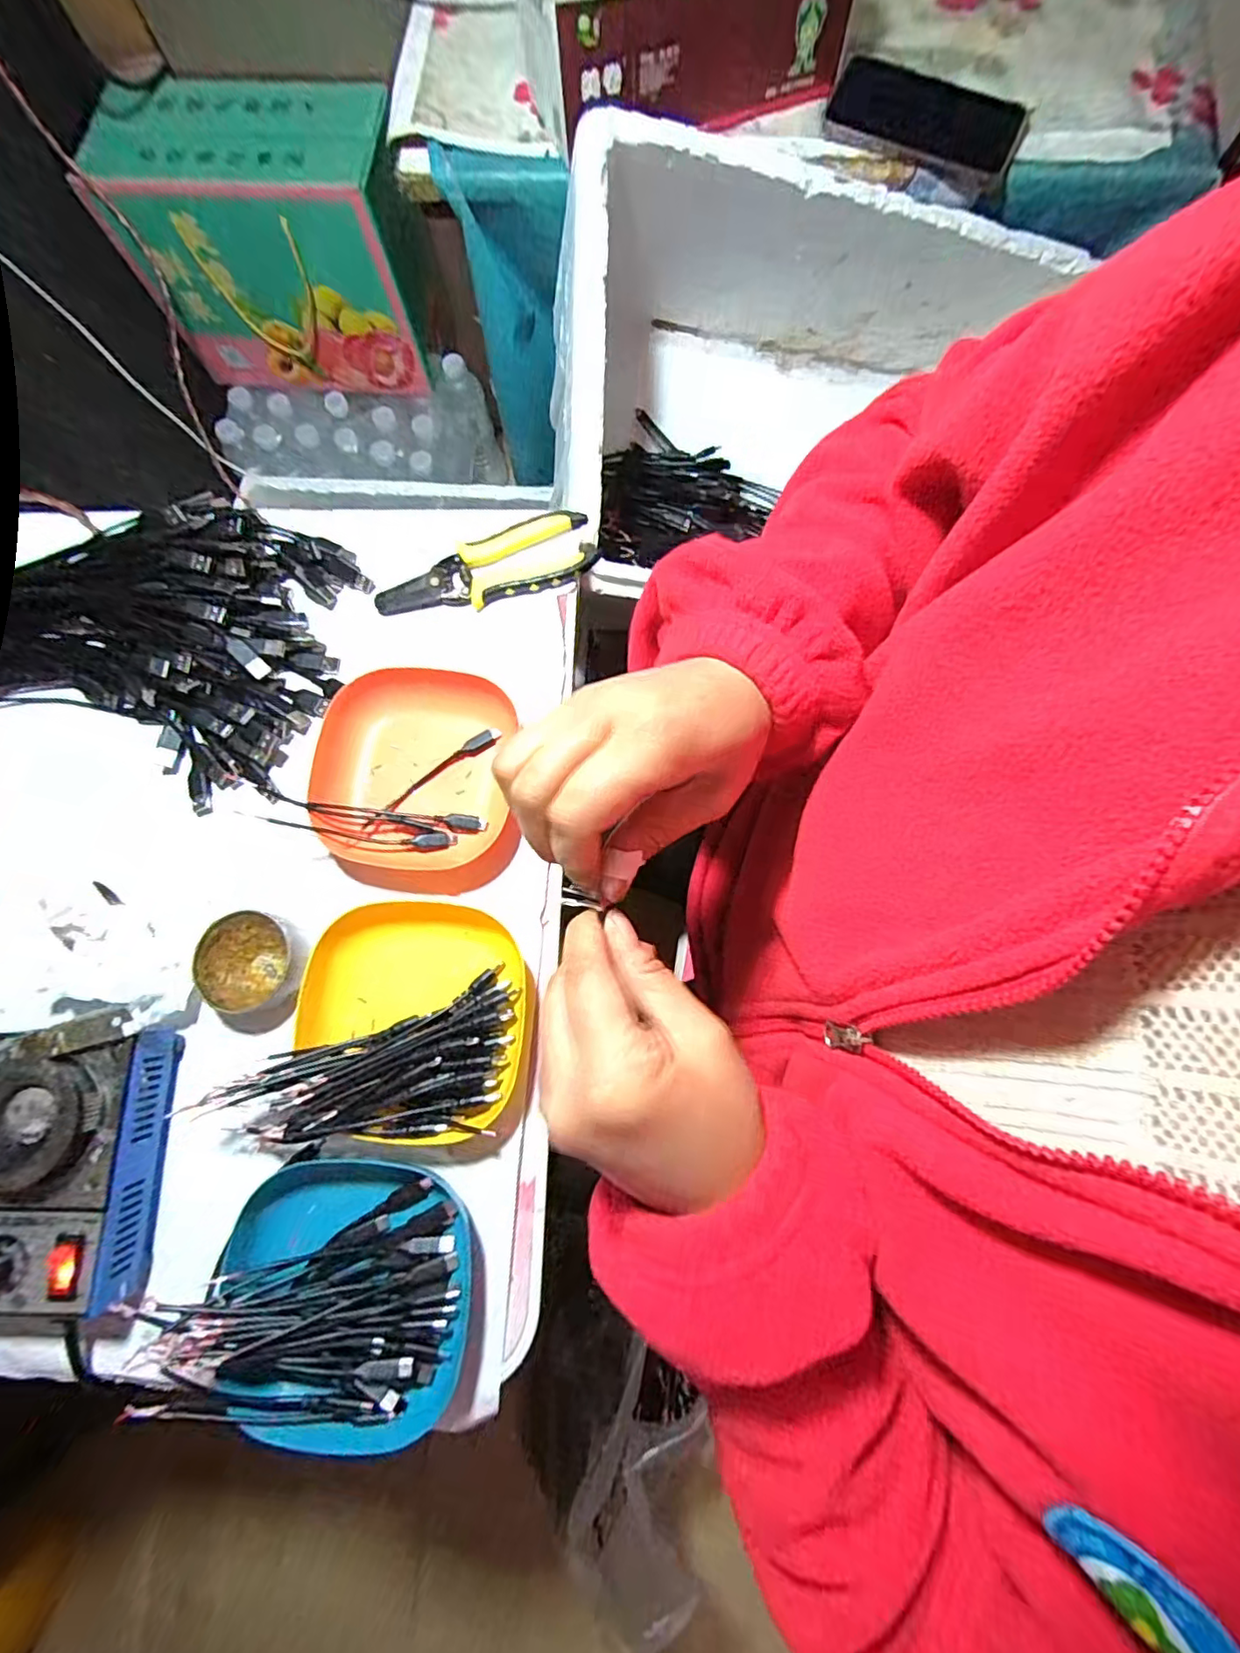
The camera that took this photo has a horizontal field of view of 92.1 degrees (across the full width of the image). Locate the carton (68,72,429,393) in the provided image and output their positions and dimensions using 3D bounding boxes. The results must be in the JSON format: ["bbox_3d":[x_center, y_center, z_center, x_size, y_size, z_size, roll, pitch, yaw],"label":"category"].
[{"bbox_3d":[-0.415,-0.723,0.756,0.328,0.238,0.145,3,77,2],"label":"carton"}]

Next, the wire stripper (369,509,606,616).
[{"bbox_3d":[-0.103,-0.198,0.458,0.169,0.015,0.059,-16,78,-3],"label":"wire stripper"}]

